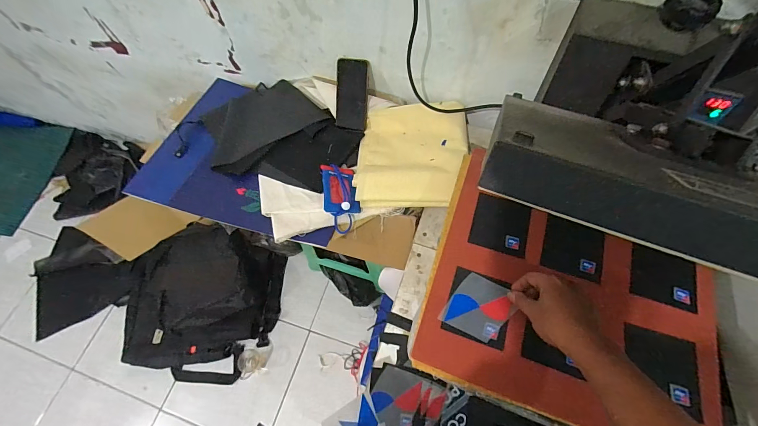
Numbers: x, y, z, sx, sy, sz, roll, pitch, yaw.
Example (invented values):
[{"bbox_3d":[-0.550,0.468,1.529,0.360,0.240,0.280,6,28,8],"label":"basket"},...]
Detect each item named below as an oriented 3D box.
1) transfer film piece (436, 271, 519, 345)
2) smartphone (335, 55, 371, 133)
[{"bbox_3d":[0.148,0.140,0.491,0.079,0.010,0.090,36,72,18],"label":"transfer film piece"},{"bbox_3d":[-0.065,-0.290,0.821,0.079,0.161,0.012,3,21,-4],"label":"smartphone"}]

